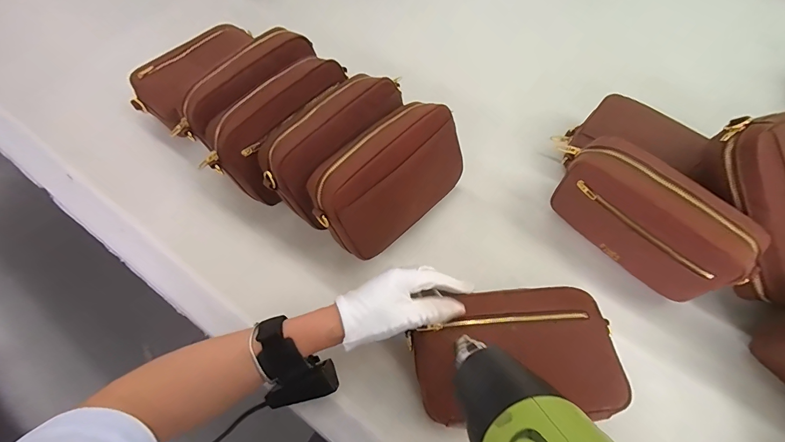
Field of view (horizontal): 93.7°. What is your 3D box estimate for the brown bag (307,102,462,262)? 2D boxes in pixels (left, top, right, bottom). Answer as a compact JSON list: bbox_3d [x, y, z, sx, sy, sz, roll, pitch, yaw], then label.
[{"bbox_3d":[-0.008,-0.050,0.449,0.196,0.137,0.065,-41,46,-16],"label":"brown bag"}]

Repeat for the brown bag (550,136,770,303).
[{"bbox_3d":[0.281,-0.007,0.414,0.205,0.115,0.069,40,70,20],"label":"brown bag"}]

